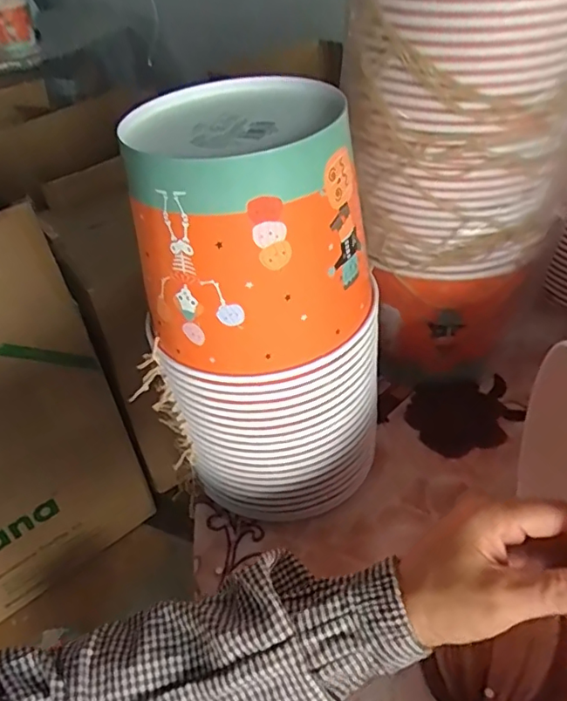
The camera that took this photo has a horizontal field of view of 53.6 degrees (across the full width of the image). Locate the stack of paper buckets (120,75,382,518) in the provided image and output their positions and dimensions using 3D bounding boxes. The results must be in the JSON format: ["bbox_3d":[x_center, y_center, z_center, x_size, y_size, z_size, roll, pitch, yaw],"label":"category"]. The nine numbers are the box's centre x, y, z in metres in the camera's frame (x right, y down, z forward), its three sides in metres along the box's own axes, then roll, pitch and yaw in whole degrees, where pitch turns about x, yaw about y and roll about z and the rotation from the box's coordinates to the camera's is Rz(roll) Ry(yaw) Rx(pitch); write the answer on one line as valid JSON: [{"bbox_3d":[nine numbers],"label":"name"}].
[{"bbox_3d":[-0.007,-0.016,0.394,0.143,0.290,0.132,-2,39,7],"label":"stack of paper buckets"}]

